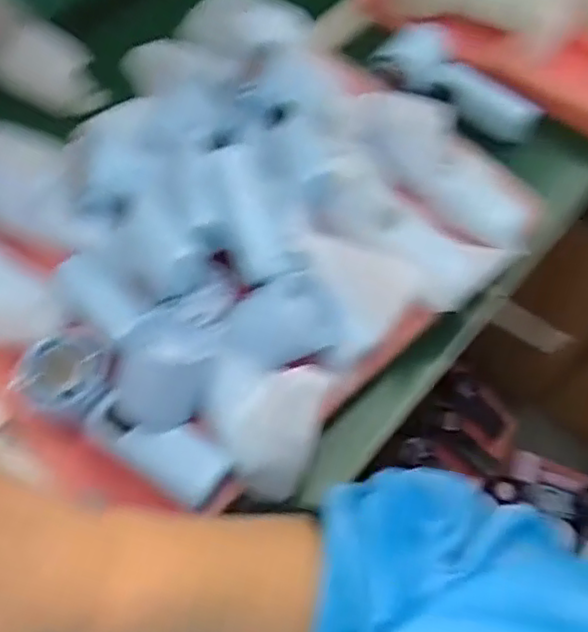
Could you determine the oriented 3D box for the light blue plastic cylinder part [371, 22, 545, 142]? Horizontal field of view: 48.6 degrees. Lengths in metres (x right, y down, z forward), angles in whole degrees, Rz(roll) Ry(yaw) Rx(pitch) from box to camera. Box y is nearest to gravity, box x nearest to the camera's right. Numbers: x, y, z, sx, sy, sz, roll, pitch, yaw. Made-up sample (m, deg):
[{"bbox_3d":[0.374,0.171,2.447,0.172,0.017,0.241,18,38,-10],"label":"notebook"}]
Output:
[{"bbox_3d":[0.162,-0.231,0.632,0.163,0.045,0.059,24,63,12],"label":"light blue plastic cylinder part"}]

